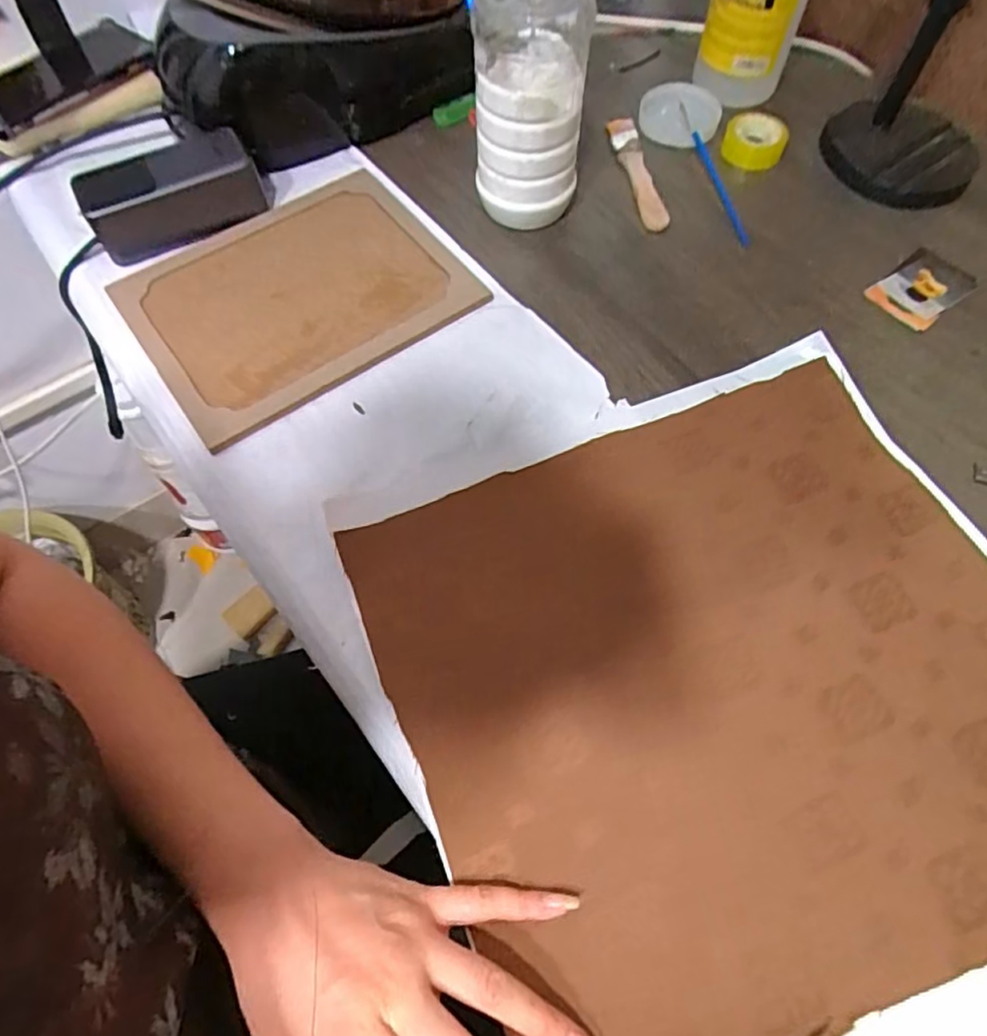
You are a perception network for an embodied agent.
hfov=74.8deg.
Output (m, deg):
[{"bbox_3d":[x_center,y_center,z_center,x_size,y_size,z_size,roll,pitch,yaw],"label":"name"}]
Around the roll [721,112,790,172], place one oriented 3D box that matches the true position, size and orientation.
[{"bbox_3d":[0.222,-0.320,0.548,0.049,0.023,0.049,0,64,1],"label":"roll"}]

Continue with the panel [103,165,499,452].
[{"bbox_3d":[-0.147,-0.169,0.484,0.224,0.011,0.183,-34,68,-15],"label":"panel"}]

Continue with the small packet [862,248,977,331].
[{"bbox_3d":[0.323,-0.173,0.487,0.072,0.004,0.050,-37,69,-16],"label":"small packet"}]

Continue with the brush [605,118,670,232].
[{"bbox_3d":[0.120,-0.289,0.538,0.025,0.013,0.127,-9,64,-4],"label":"brush"}]

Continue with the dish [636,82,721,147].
[{"bbox_3d":[0.160,-0.349,0.557,0.066,0.016,0.062,13,65,7],"label":"dish"}]

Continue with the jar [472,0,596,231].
[{"bbox_3d":[0.025,-0.297,0.456,0.075,0.164,0.084,4,64,3],"label":"jar"}]

